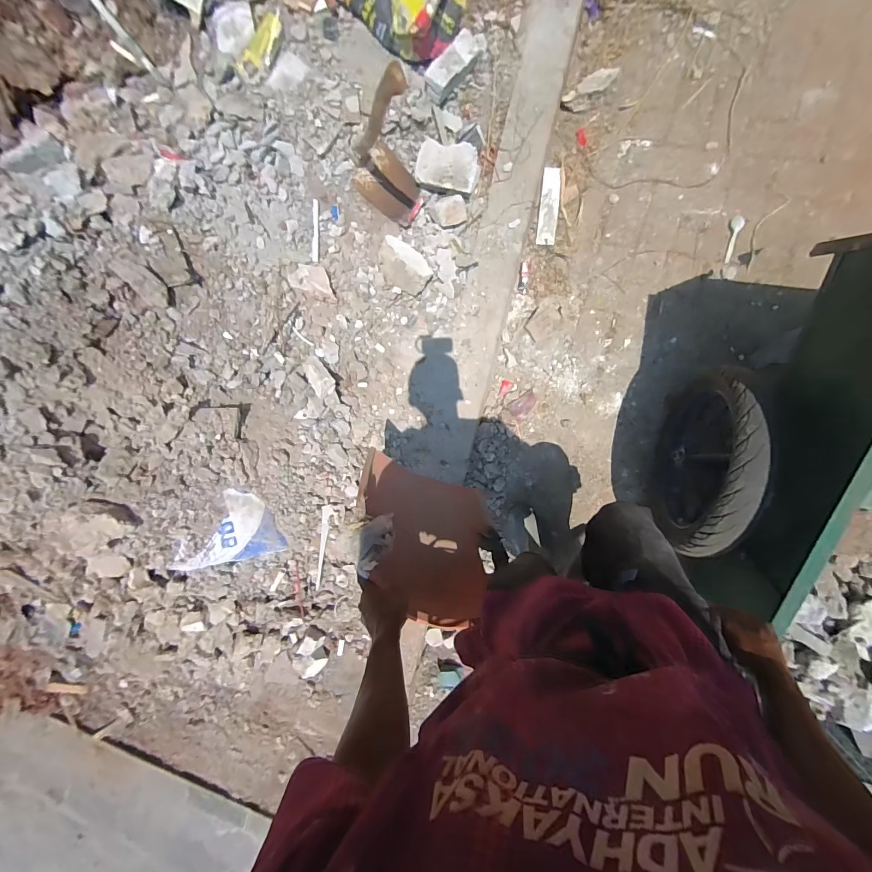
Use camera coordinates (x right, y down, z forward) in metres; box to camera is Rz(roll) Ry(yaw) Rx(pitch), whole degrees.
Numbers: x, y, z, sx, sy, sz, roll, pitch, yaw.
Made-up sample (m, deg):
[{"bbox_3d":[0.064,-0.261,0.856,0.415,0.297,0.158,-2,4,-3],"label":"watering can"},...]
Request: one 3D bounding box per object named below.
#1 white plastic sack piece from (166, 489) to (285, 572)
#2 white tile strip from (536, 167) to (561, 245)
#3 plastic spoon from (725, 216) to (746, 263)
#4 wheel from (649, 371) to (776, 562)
[{"bbox_3d":[-0.625,0.337,1.192,0.336,0.272,0.063,-50,39,3],"label":"white plastic sack piece"},{"bbox_3d":[0.378,-0.768,1.259,0.061,0.010,0.237,5,99,11],"label":"white tile strip"},{"bbox_3d":[0.915,-0.606,1.159,0.037,0.009,0.144,16,90,9],"label":"plastic spoon"},{"bbox_3d":[0.679,0.057,0.971,0.096,0.482,0.466,15,90,9],"label":"wheel"}]

